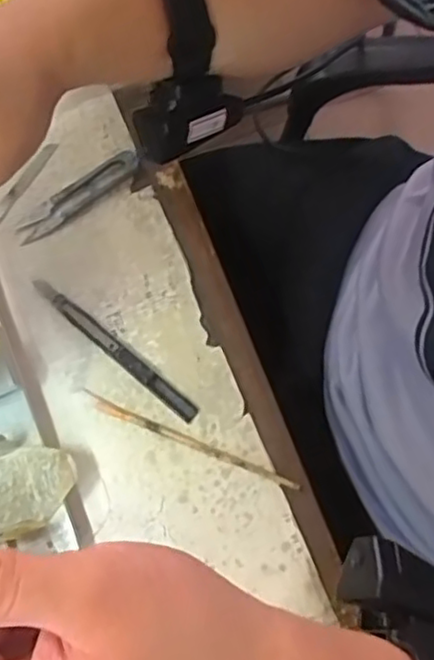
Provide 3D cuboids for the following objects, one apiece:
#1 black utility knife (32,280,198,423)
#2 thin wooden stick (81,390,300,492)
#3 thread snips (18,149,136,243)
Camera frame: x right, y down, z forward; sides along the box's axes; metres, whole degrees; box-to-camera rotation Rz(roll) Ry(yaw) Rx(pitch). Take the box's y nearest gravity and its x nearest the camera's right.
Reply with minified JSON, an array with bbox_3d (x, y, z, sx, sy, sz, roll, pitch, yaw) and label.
[{"bbox_3d":[-0.070,0.012,0.442,0.142,0.008,0.012,39,77,13],"label":"black utility knife"},{"bbox_3d":[-0.019,0.072,0.423,0.149,0.004,0.009,23,74,8],"label":"thin wooden stick"},{"bbox_3d":[-0.103,-0.100,0.479,0.099,0.011,0.022,-36,75,-10],"label":"thread snips"}]

